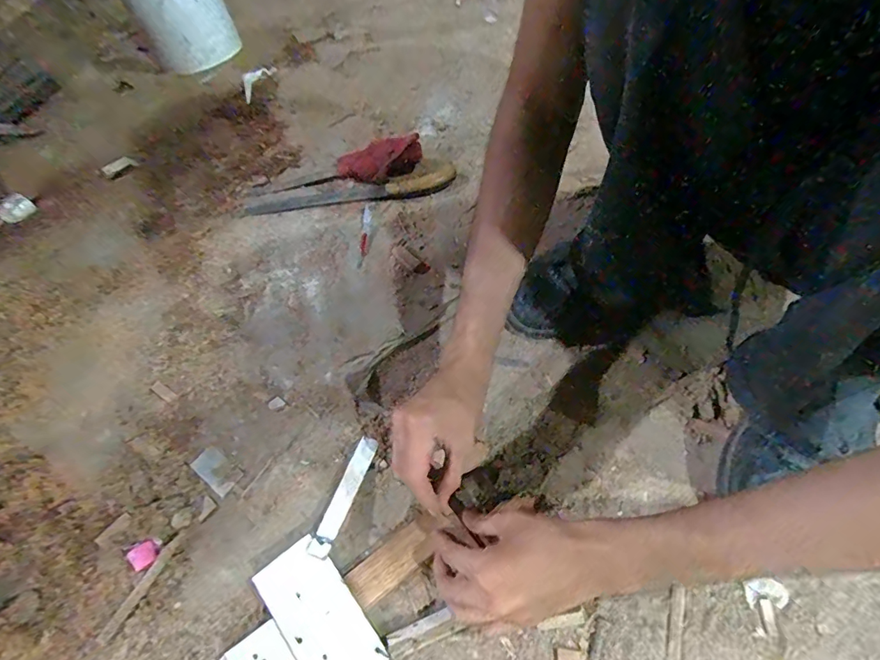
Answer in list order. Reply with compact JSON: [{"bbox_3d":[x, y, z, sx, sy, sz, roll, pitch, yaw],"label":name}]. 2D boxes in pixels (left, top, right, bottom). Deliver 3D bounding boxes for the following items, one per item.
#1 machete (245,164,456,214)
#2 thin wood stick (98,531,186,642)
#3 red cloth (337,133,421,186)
[{"bbox_3d":[-0.137,-0.218,0.708,0.317,0.016,0.064,-7,57,-1],"label":"machete"},{"bbox_3d":[-0.283,0.242,0.438,0.012,0.004,0.101,21,61,16],"label":"thin wood stick"},{"bbox_3d":[-0.092,-0.258,0.718,0.130,0.032,0.080,-11,58,-4],"label":"red cloth"}]

